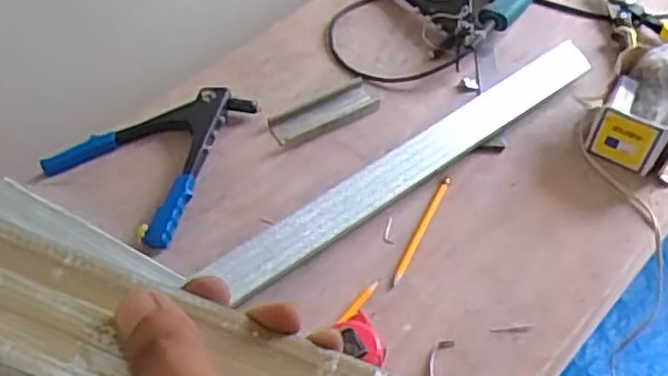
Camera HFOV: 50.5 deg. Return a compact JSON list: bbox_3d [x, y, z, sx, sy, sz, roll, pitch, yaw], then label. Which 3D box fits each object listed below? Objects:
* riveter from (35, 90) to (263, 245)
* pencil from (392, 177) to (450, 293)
[{"bbox_3d":[-0.207,-0.050,0.902,0.194,0.026,0.238,32,58,24],"label":"riveter"},{"bbox_3d":[0.102,0.047,0.824,0.013,0.008,0.171,21,54,16],"label":"pencil"}]

